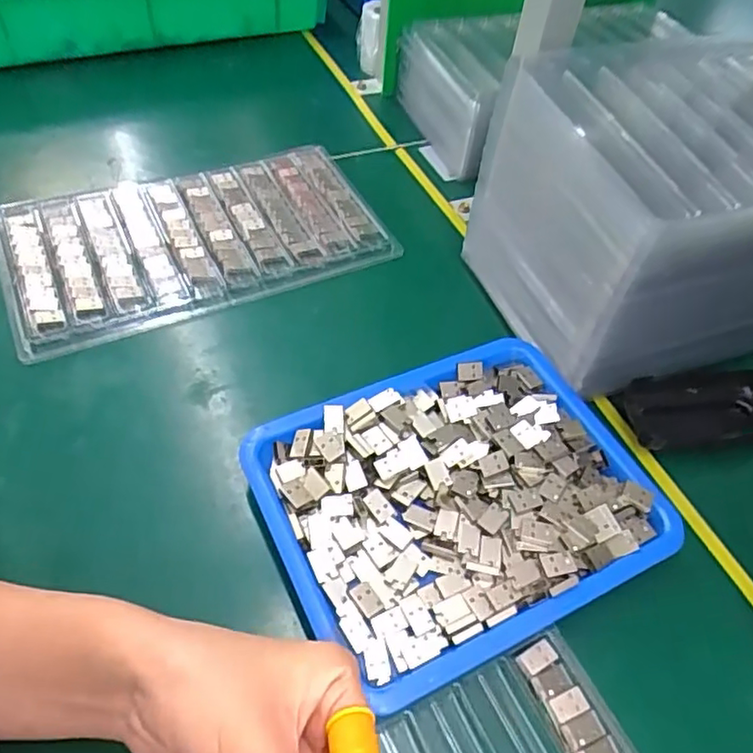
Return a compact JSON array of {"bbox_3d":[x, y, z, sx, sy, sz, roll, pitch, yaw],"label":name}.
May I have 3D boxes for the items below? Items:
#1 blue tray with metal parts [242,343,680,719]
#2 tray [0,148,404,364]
[{"bbox_3d":[0.051,0.070,0.368,0.217,0.028,0.173,-19,55,-18],"label":"blue tray with metal parts"},{"bbox_3d":[-0.149,-0.119,0.510,0.289,0.023,0.167,-20,56,-18],"label":"tray"}]

